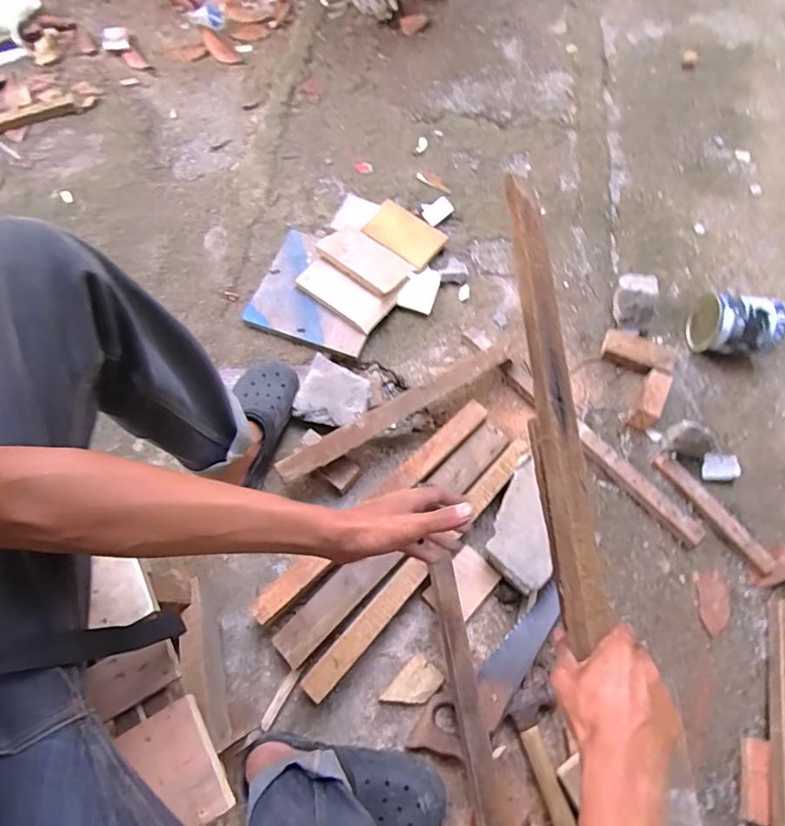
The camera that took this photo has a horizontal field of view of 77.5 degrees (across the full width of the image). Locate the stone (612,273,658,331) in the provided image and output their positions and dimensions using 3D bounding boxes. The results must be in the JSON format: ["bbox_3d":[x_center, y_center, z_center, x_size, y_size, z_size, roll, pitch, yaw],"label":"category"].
[{"bbox_3d":[0.490,-0.221,0.990,0.098,0.101,0.065,36,69,15],"label":"stone"}]

